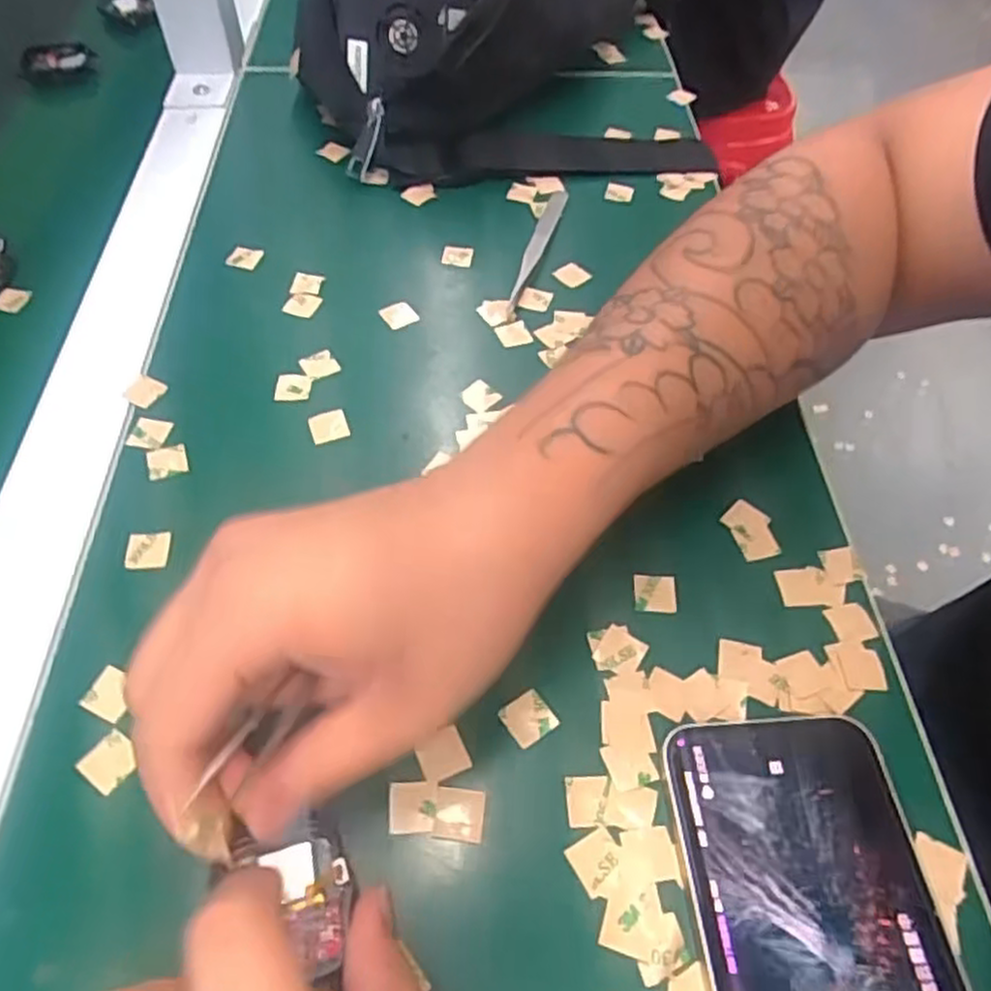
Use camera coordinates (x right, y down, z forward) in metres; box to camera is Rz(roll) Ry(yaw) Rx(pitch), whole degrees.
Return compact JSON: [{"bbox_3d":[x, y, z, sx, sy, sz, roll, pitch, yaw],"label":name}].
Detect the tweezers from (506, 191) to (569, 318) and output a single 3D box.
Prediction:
[{"bbox_3d":[0.022,-0.135,0.400,0.011,0.006,0.117,14,54,8],"label":"tweezers"}]

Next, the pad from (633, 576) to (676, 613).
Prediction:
[{"bbox_3d":[0.060,0.037,0.280,0.016,0.004,0.015,2,57,3],"label":"pad"}]

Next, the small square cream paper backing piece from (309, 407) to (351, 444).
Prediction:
[{"bbox_3d":[-0.072,-0.031,0.322,0.016,0.004,0.017,-15,56,-12],"label":"small square cream paper backing piece"}]

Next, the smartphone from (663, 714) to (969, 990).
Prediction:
[{"bbox_3d":[0.094,0.134,0.205,0.070,0.008,0.142,-2,54,-3],"label":"smartphone"}]

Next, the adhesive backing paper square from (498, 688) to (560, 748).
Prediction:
[{"bbox_3d":[0.011,0.075,0.250,0.015,0.004,0.015,-32,60,-22],"label":"adhesive backing paper square"}]

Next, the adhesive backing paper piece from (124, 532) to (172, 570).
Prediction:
[{"bbox_3d":[-0.132,0.020,0.282,0.015,0.004,0.016,-4,54,-5],"label":"adhesive backing paper piece"}]

